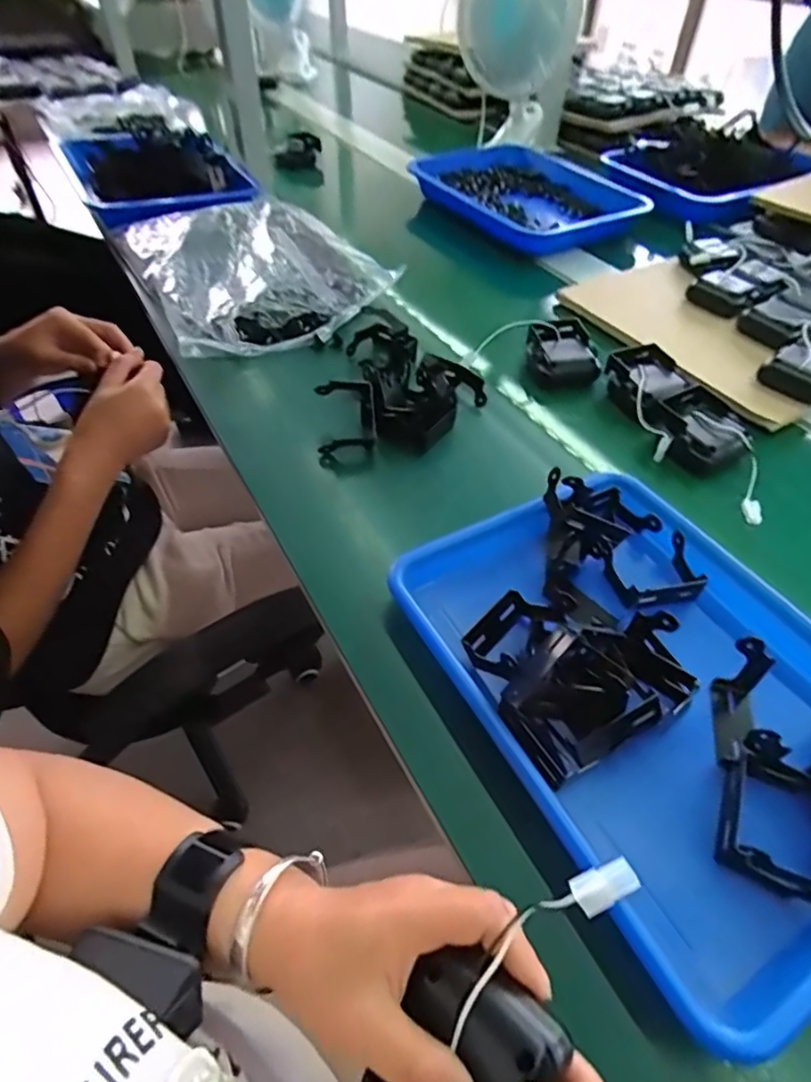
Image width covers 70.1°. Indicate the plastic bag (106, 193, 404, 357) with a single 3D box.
[{"bbox_3d":[-0.205,-0.366,0.770,0.278,0.067,0.364,-22,47,-20],"label":"plastic bag"}]

